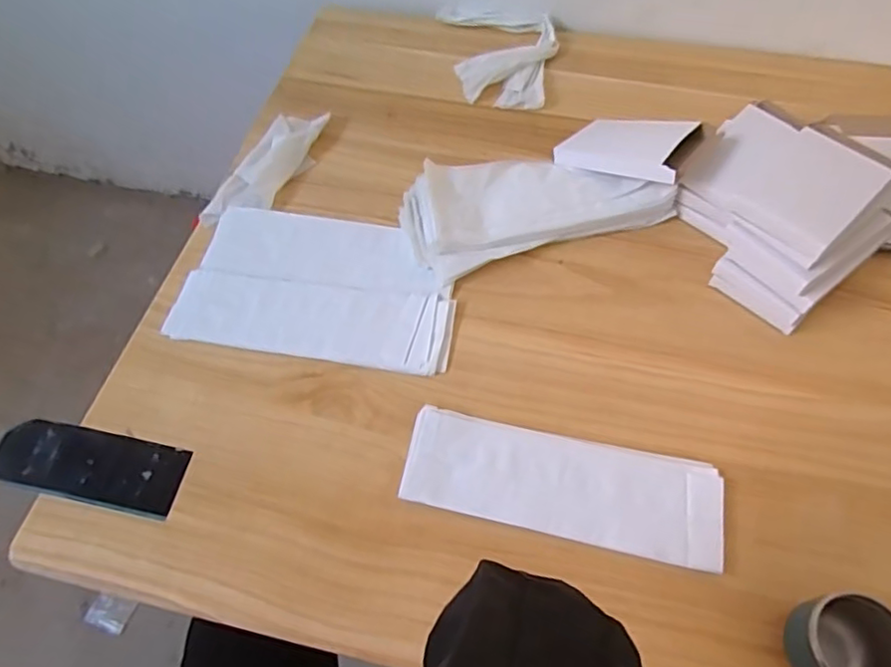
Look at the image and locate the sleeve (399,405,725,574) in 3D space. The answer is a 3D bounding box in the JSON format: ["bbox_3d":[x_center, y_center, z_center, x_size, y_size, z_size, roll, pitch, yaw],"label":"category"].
[{"bbox_3d":[0.093,0.121,0.486,0.249,0.009,0.080,11,59,8],"label":"sleeve"}]

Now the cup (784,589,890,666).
[{"bbox_3d":[0.264,0.210,0.399,0.067,0.053,0.062,-1,58,1],"label":"cup"}]

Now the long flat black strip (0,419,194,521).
[{"bbox_3d":[-0.306,0.111,0.507,0.174,0.006,0.059,10,59,8],"label":"long flat black strip"}]

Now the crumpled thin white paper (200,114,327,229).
[{"bbox_3d":[-0.197,-0.187,0.674,0.062,0.021,0.183,23,62,15],"label":"crumpled thin white paper"}]

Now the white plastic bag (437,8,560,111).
[{"bbox_3d":[0.078,-0.365,0.768,0.135,0.034,0.203,-9,59,-4],"label":"white plastic bag"}]

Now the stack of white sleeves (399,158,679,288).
[{"bbox_3d":[0.088,-0.138,0.620,0.261,0.048,0.111,-17,59,-9],"label":"stack of white sleeves"}]

